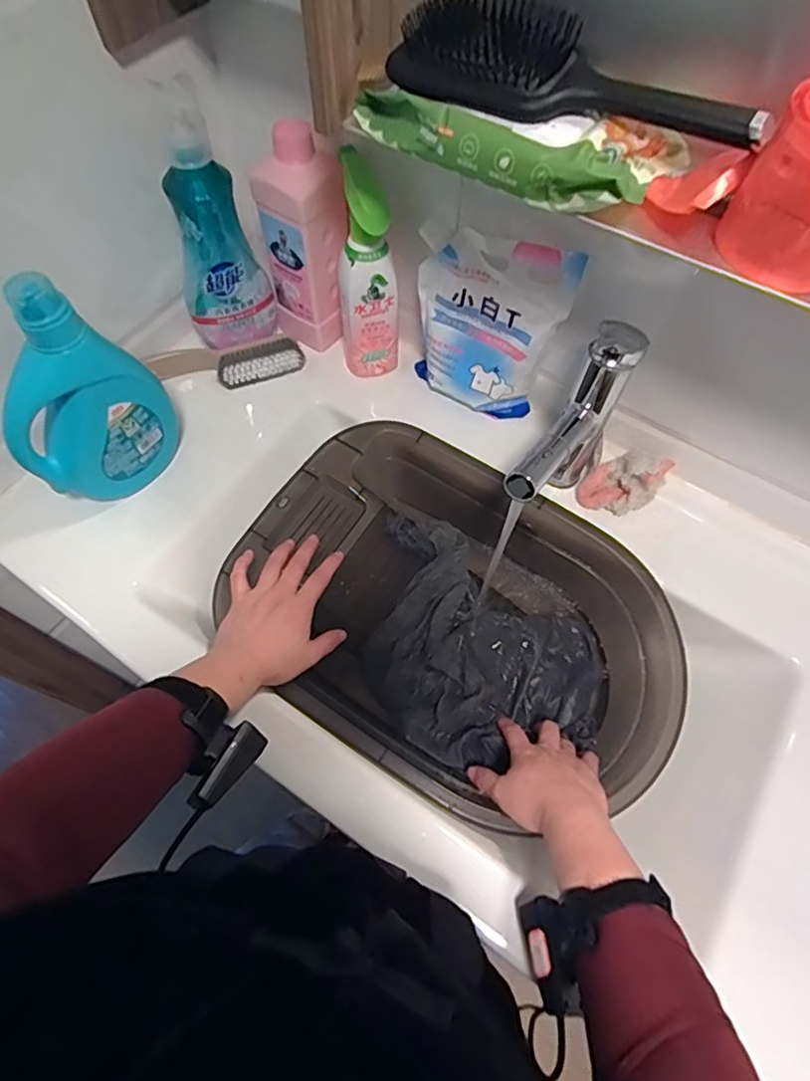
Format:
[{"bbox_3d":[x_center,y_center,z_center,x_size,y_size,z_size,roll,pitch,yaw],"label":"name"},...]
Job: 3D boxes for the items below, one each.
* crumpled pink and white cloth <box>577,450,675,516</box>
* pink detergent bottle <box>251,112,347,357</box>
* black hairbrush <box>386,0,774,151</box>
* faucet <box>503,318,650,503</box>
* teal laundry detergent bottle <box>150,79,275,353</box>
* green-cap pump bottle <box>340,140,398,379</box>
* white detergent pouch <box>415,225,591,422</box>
[{"bbox_3d":[0.244,-0.068,0.619,0.101,0.054,0.067,-40,69,-20],"label":"crumpled pink and white cloth"},{"bbox_3d":[-0.115,-0.334,0.644,0.079,0.220,0.075,33,66,16],"label":"pink detergent bottle"},{"bbox_3d":[0.109,-0.301,0.375,0.245,0.049,0.068,29,64,14],"label":"black hairbrush"},{"bbox_3d":[0.149,-0.084,0.537,0.043,0.190,0.169,33,66,16],"label":"faucet"},{"bbox_3d":[-0.202,-0.322,0.597,0.091,0.248,0.052,-16,63,-10],"label":"teal laundry detergent bottle"},{"bbox_3d":[-0.039,-0.286,0.623,0.059,0.228,0.057,2,61,0],"label":"green-cap pump bottle"},{"bbox_3d":[0.086,-0.224,0.605,0.154,0.195,0.047,20,63,10],"label":"white detergent pouch"}]

